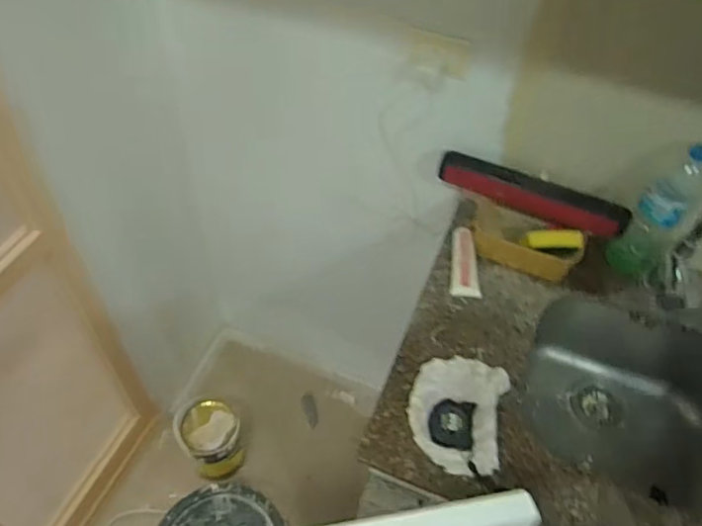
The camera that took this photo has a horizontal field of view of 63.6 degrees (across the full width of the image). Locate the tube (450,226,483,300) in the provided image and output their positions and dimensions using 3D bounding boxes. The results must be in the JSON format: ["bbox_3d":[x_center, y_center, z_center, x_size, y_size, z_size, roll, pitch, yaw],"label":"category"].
[{"bbox_3d":[0.214,-0.002,1.052,0.052,0.033,0.165,8,50,3],"label":"tube"}]

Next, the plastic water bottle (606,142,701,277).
[{"bbox_3d":[0.538,-0.084,0.980,0.089,0.252,0.073,32,55,21],"label":"plastic water bottle"}]

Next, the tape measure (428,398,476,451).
[{"bbox_3d":[0.149,0.233,0.834,0.064,0.029,0.078,9,50,4],"label":"tape measure"}]

